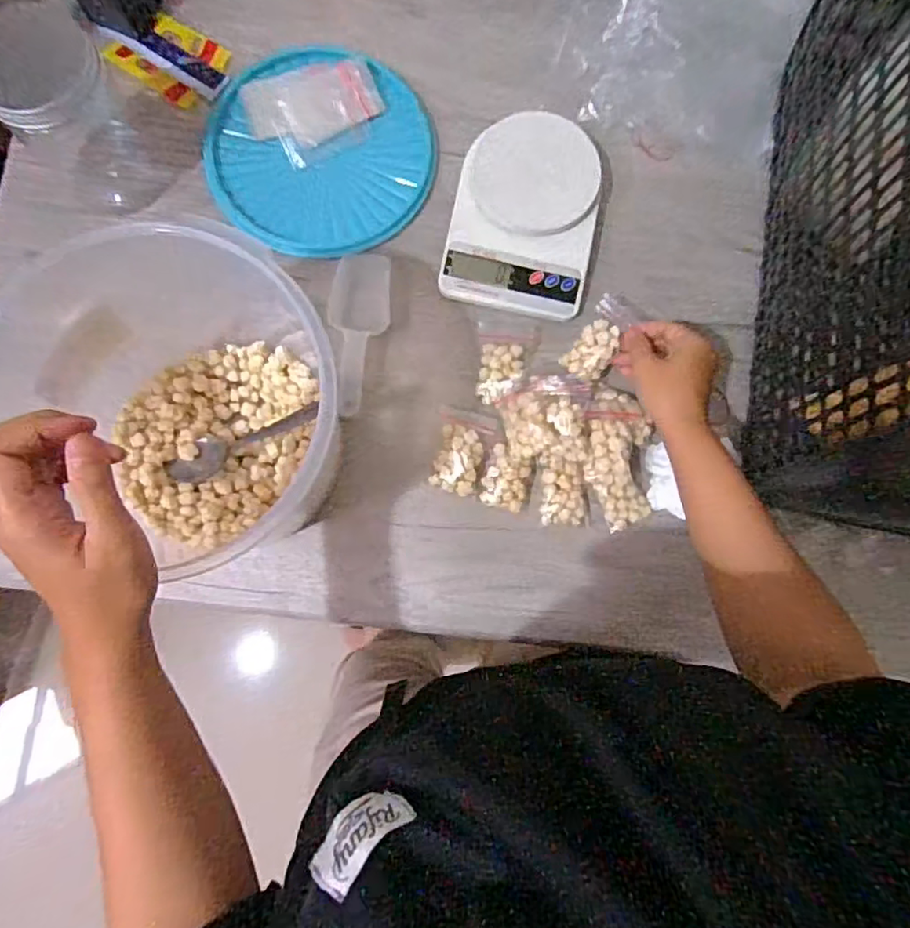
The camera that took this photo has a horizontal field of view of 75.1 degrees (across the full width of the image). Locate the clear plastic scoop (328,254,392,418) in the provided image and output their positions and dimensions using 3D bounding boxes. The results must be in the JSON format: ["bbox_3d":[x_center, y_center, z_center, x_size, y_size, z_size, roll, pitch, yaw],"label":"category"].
[{"bbox_3d":[-0.082,-0.113,0.509,0.050,0.033,0.147,0,82,-2],"label":"clear plastic scoop"}]

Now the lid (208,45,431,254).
[{"bbox_3d":[-0.123,-0.291,0.545,0.198,0.013,0.207,0,82,-2],"label":"lid"}]

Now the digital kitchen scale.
[{"bbox_3d":[0.063,-0.223,0.529,0.126,0.038,0.164,11,82,0],"label":"digital kitchen scale"}]

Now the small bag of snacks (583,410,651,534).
[{"bbox_3d":[0.136,0.004,0.499,0.052,0.020,0.100,-6,82,-3],"label":"small bag of snacks"}]

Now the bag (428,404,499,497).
[{"bbox_3d":[0.004,-0.012,0.514,0.047,0.027,0.075,17,82,1],"label":"bag"}]

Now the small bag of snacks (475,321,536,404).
[{"bbox_3d":[0.045,-0.092,0.520,0.048,0.014,0.074,3,82,-1],"label":"small bag of snacks"}]

